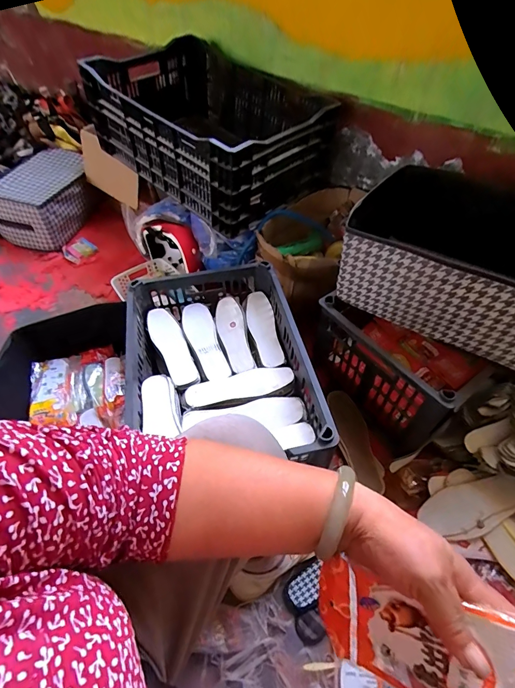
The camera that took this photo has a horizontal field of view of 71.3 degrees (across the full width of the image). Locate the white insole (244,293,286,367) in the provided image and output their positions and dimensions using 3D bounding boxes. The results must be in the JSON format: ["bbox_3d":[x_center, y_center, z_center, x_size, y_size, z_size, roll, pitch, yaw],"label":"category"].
[{"bbox_3d":[0.015,-0.038,0.845,0.061,0.020,0.212,-9,52,-8],"label":"white insole"}]

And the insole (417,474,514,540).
[{"bbox_3d":[0.441,0.319,0.712,0.228,0.016,0.091,-18,60,-3],"label":"insole"}]

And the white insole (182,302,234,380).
[{"bbox_3d":[-0.124,-0.007,0.832,0.069,0.019,0.232,-15,53,-13],"label":"white insole"}]

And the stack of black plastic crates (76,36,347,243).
[{"bbox_3d":[-0.126,-0.609,1.014,0.460,0.255,0.591,-36,60,-26],"label":"stack of black plastic crates"}]

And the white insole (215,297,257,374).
[{"bbox_3d":[-0.057,-0.023,0.836,0.063,0.023,0.211,-10,52,-9],"label":"white insole"}]

